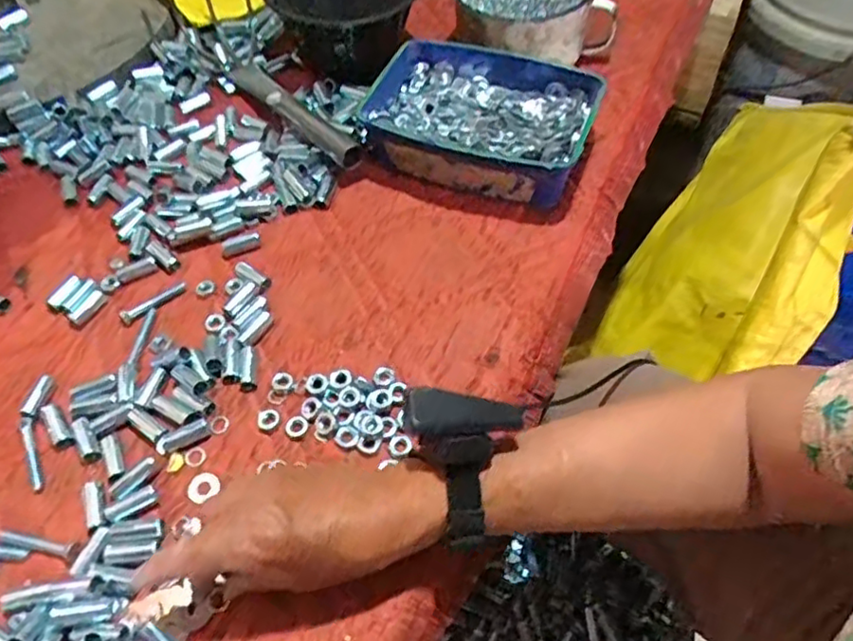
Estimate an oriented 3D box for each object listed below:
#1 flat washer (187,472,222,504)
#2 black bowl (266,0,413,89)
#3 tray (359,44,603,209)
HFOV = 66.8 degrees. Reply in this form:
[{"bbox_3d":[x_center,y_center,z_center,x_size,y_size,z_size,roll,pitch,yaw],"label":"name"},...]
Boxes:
[{"bbox_3d":[-0.158,0.118,0.458,0.022,0.004,0.022,-1,55,1],"label":"flat washer"},{"bbox_3d":[-0.083,-0.326,0.689,0.149,0.090,0.121,27,60,20],"label":"black bowl"},{"bbox_3d":[0.051,-0.188,0.625,0.210,0.068,0.147,20,58,15],"label":"tray"}]

